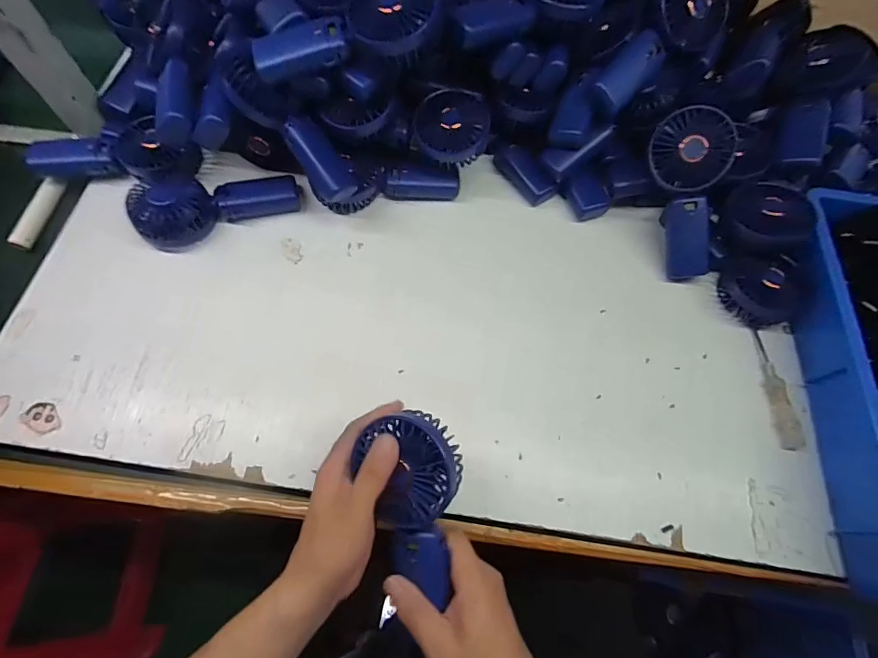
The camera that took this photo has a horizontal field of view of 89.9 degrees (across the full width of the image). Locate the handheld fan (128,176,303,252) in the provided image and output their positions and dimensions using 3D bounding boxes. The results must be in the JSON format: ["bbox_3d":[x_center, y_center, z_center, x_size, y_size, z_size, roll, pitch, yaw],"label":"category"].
[{"bbox_3d":[-0.253,-0.148,0.507,0.183,0.045,0.077,-15,67,-9],"label":"handheld fan"}]

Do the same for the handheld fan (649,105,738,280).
[{"bbox_3d":[0.282,-0.148,0.495,0.082,0.045,0.184,-6,104,-5],"label":"handheld fan"}]

